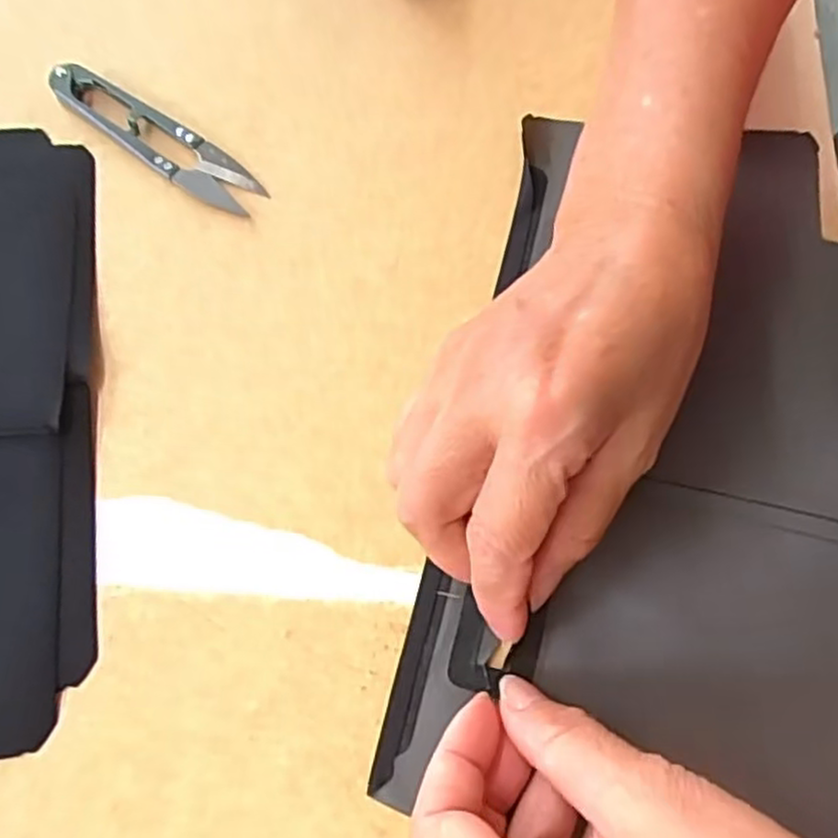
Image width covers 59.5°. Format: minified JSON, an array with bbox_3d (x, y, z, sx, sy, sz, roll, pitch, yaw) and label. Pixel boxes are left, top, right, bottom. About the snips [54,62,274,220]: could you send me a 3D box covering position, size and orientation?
[{"bbox_3d":[-0.110,-0.118,0.305,0.100,0.012,0.023,37,76,11],"label":"snips"}]

